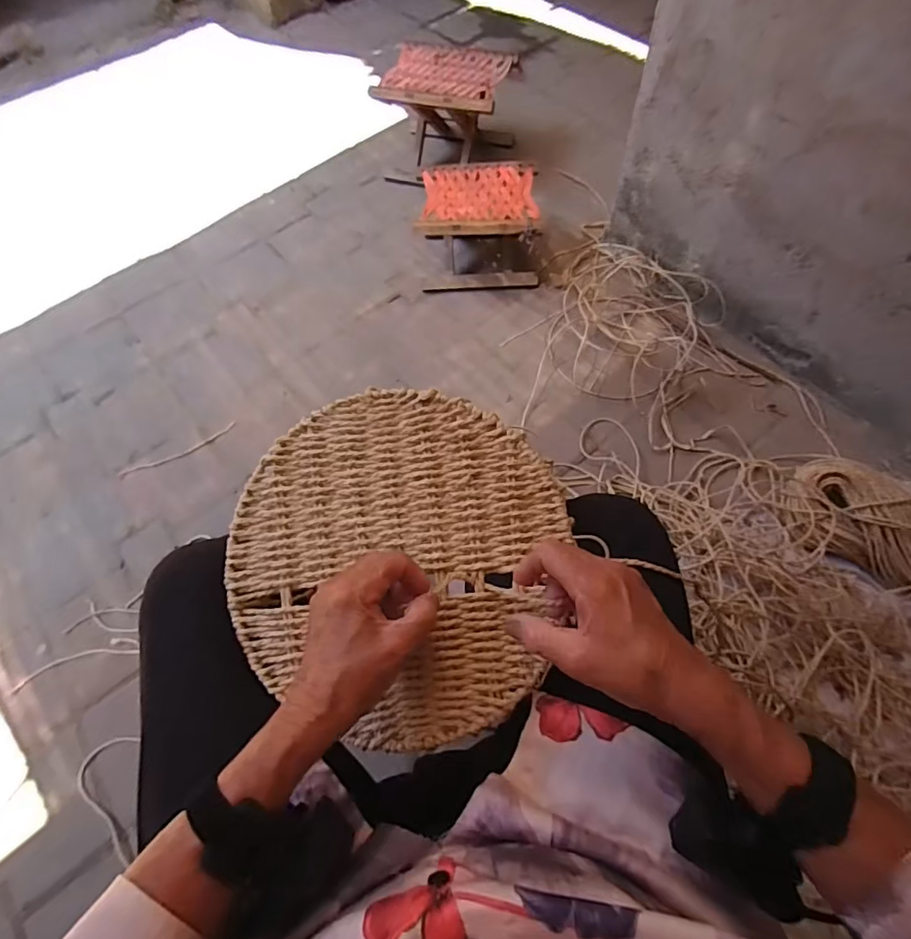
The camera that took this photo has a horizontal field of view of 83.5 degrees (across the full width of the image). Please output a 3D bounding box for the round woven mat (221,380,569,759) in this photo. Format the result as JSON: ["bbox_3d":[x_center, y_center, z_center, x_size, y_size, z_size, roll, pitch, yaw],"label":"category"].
[{"bbox_3d":[-0.053,0.070,0.418,0.261,0.005,0.267,-1,81,6],"label":"round woven mat"}]

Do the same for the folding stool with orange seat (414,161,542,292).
[{"bbox_3d":[0.060,-0.575,1.231,0.276,0.188,0.240,1,61,3],"label":"folding stool with orange seat"}]

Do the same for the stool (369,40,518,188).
[{"bbox_3d":[-0.017,-0.952,1.396,0.316,0.244,0.269,12,62,10],"label":"stool"}]

